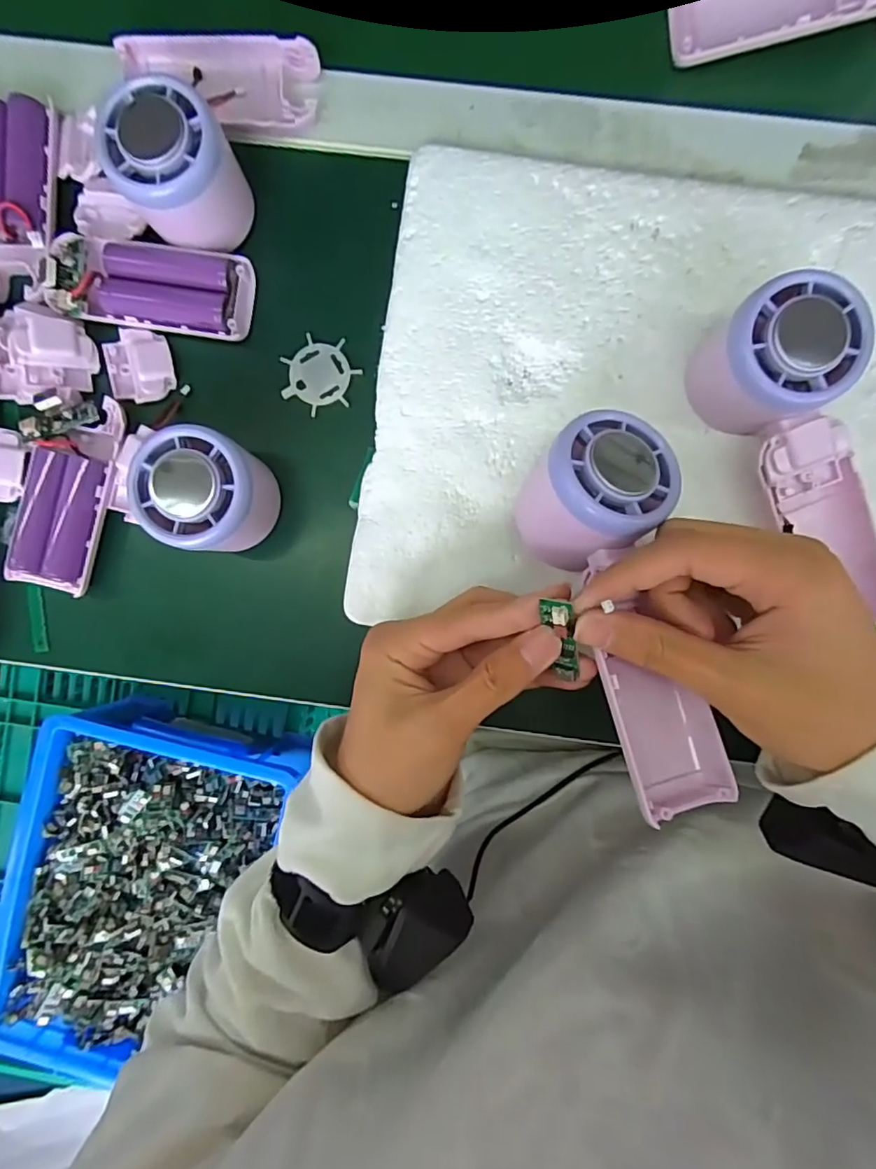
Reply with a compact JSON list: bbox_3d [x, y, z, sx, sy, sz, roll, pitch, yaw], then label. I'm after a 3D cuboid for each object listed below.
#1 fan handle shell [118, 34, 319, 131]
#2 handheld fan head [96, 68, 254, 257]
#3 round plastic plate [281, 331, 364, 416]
[{"bbox_3d":[-0.113,-0.263,0.292,0.100,0.011,0.049,-1,90,2],"label":"fan handle shell"},{"bbox_3d":[-0.125,-0.201,0.267,0.053,0.043,0.055,-6,90,2],"label":"handheld fan head"},{"bbox_3d":[-0.064,-0.113,0.298,0.039,0.004,0.039,0,90,2],"label":"round plastic plate"}]

